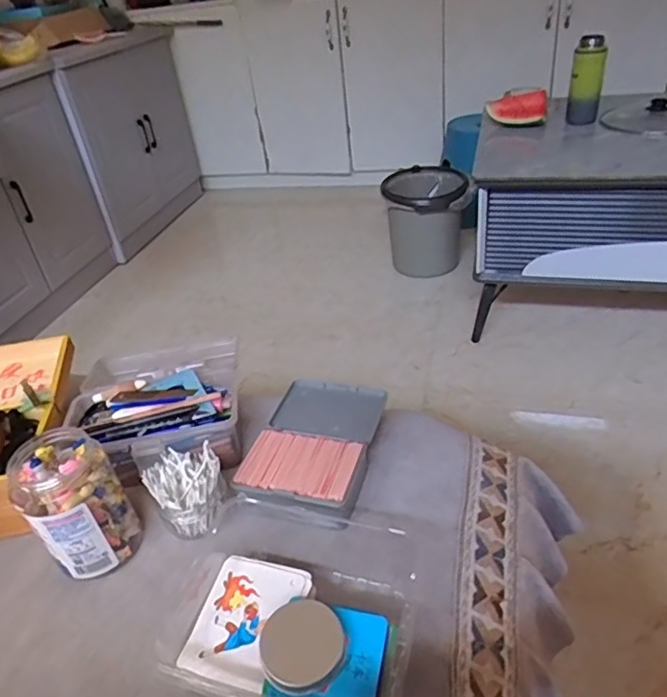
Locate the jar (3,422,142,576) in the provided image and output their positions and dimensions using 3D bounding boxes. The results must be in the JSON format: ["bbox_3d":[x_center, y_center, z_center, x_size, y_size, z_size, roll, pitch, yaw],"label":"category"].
[{"bbox_3d":[-0.242,0.145,0.538,0.084,0.119,0.081,-25,39,-23],"label":"jar"}]

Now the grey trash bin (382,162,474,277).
[{"bbox_3d":[0.309,-0.414,1.873,0.272,0.286,0.268,2,37,12],"label":"grey trash bin"}]

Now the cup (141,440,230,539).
[{"bbox_3d":[-0.145,0.141,0.569,0.071,0.071,0.068,-18,37,-15],"label":"cup"}]

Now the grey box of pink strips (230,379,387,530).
[{"bbox_3d":[-0.021,0.103,0.628,0.121,0.031,0.199,6,38,16],"label":"grey box of pink strips"}]

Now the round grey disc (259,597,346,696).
[{"bbox_3d":[-0.024,0.218,0.420,0.058,0.013,0.061,-4,36,3],"label":"round grey disc"}]

